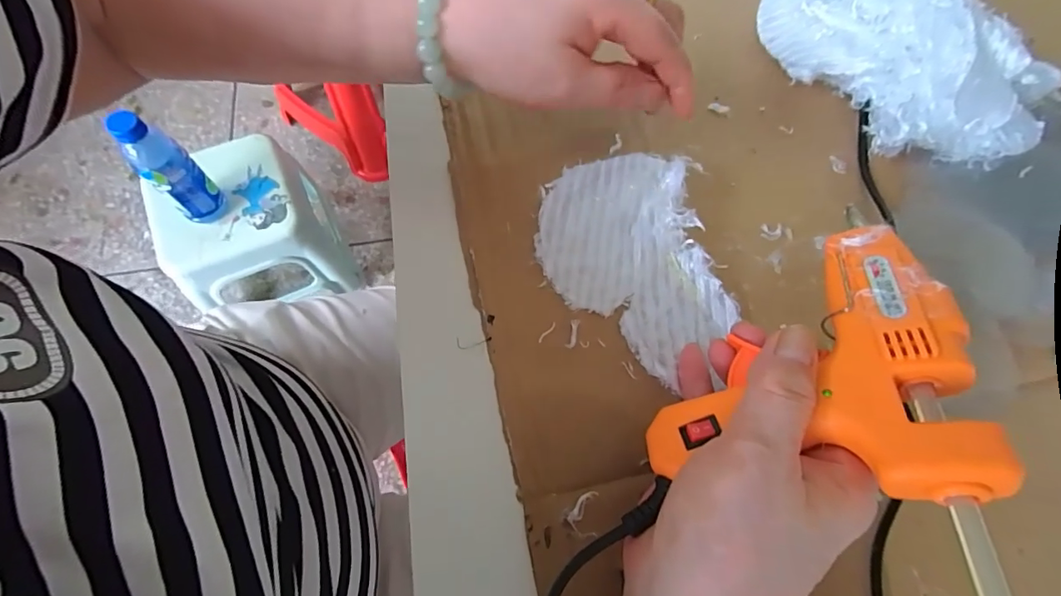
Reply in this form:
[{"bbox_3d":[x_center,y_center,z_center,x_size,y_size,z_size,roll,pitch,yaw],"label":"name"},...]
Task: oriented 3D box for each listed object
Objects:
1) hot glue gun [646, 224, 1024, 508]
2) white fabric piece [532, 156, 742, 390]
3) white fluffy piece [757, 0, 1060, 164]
[{"bbox_3d":[0.112,0.026,0.200,0.107,0.030,0.107,-7,52,35],"label":"hot glue gun"},{"bbox_3d":[0.053,-0.021,0.258,0.086,0.021,0.126,-16,70,-5],"label":"white fabric piece"},{"bbox_3d":[0.227,-0.148,0.296,0.185,0.056,0.104,37,71,10],"label":"white fluffy piece"}]

